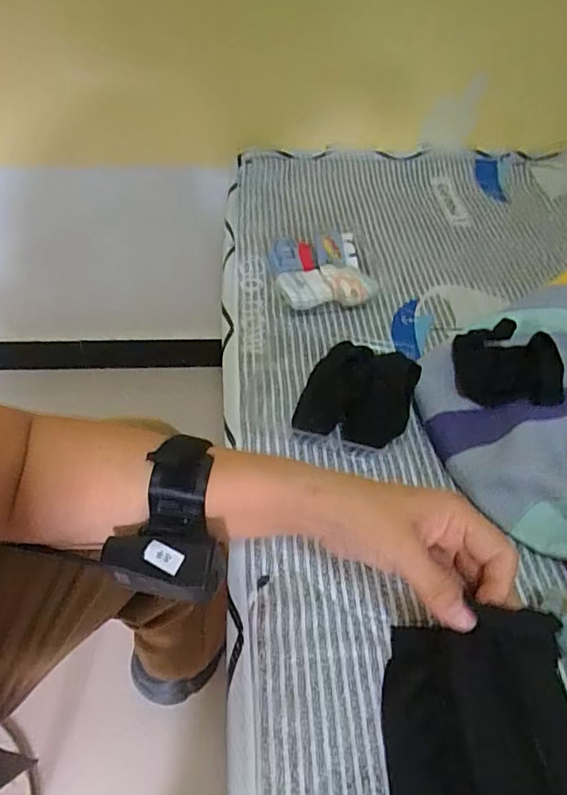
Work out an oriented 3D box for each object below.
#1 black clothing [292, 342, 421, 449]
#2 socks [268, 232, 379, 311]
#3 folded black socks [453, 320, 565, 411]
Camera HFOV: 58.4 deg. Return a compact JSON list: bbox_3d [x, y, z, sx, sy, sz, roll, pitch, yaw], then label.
[{"bbox_3d":[0.067,-0.001,0.457,0.093,0.045,0.097,18,51,10],"label":"black clothing"},{"bbox_3d":[0.041,-0.142,0.580,0.111,0.028,0.111,2,50,-3],"label":"socks"},{"bbox_3d":[0.205,-0.029,0.467,0.088,0.016,0.082,-11,64,16],"label":"folded black socks"}]

